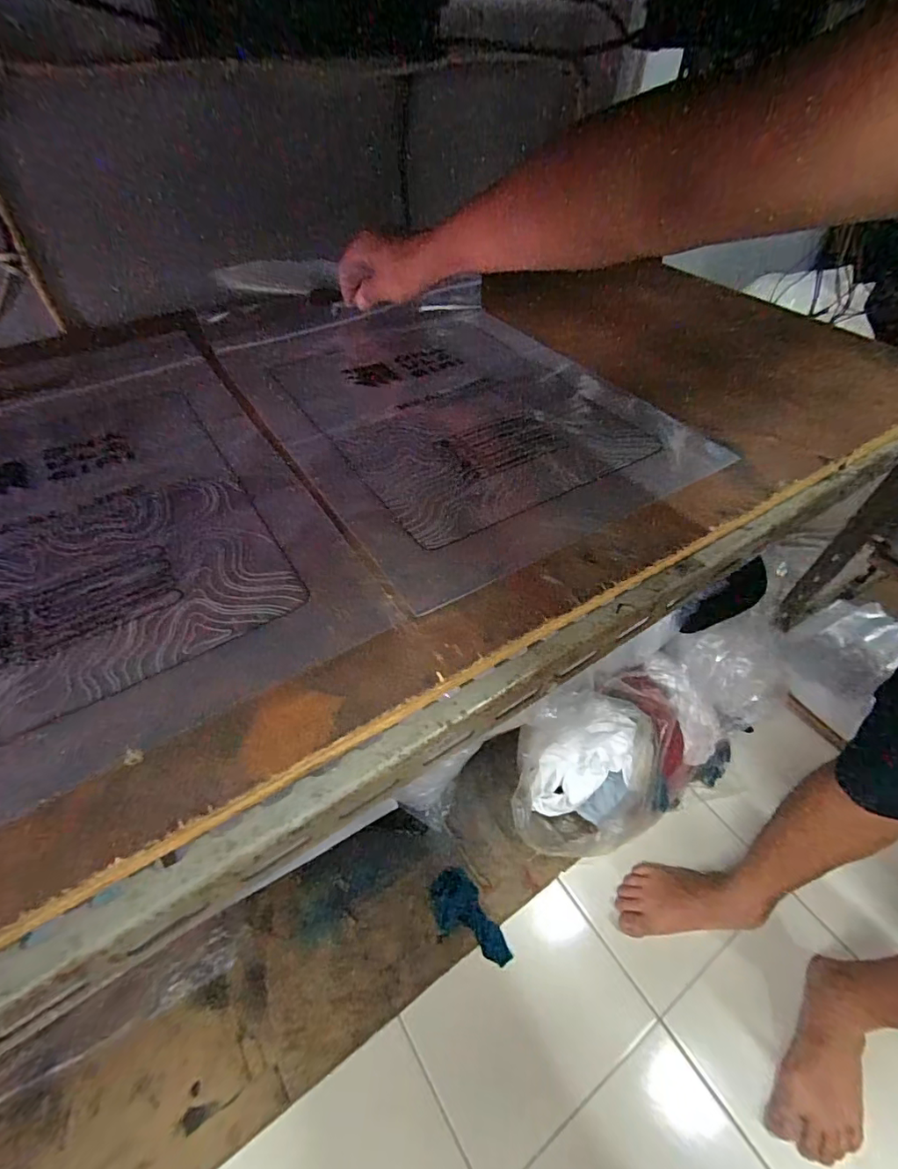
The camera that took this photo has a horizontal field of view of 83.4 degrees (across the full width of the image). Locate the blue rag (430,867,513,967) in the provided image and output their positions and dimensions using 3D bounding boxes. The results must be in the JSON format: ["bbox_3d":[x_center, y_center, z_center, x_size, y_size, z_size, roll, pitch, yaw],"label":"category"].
[{"bbox_3d":[0.024,0.510,0.763,0.079,0.021,0.141,-24,52,-21],"label":"blue rag"}]

